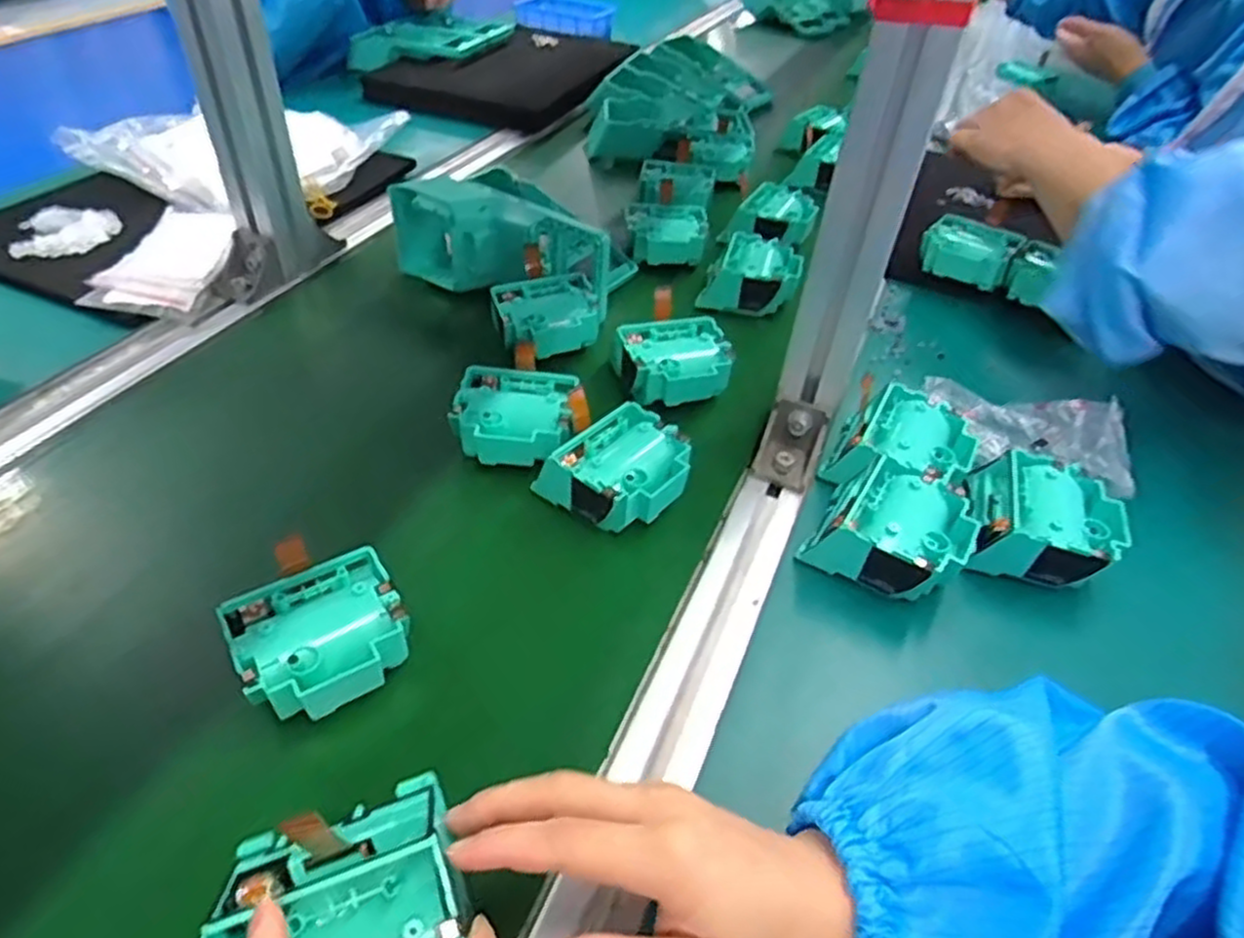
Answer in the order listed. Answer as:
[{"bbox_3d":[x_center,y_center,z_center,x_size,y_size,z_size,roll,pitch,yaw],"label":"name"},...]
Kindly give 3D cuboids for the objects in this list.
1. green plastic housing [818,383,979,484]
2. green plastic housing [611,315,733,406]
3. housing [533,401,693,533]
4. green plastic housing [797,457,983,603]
[{"bbox_3d":[0.176,-0.012,0.477,0.083,0.042,0.077,23,47,16],"label":"green plastic housing"},{"bbox_3d":[0.037,-0.077,0.531,0.073,0.034,0.065,-10,47,-16],"label":"green plastic housing"},{"bbox_3d":[0.000,0.007,0.449,0.079,0.042,0.087,36,52,27],"label":"housing"},{"bbox_3d":[0.152,0.037,0.425,0.078,0.041,0.074,32,50,23],"label":"green plastic housing"}]

